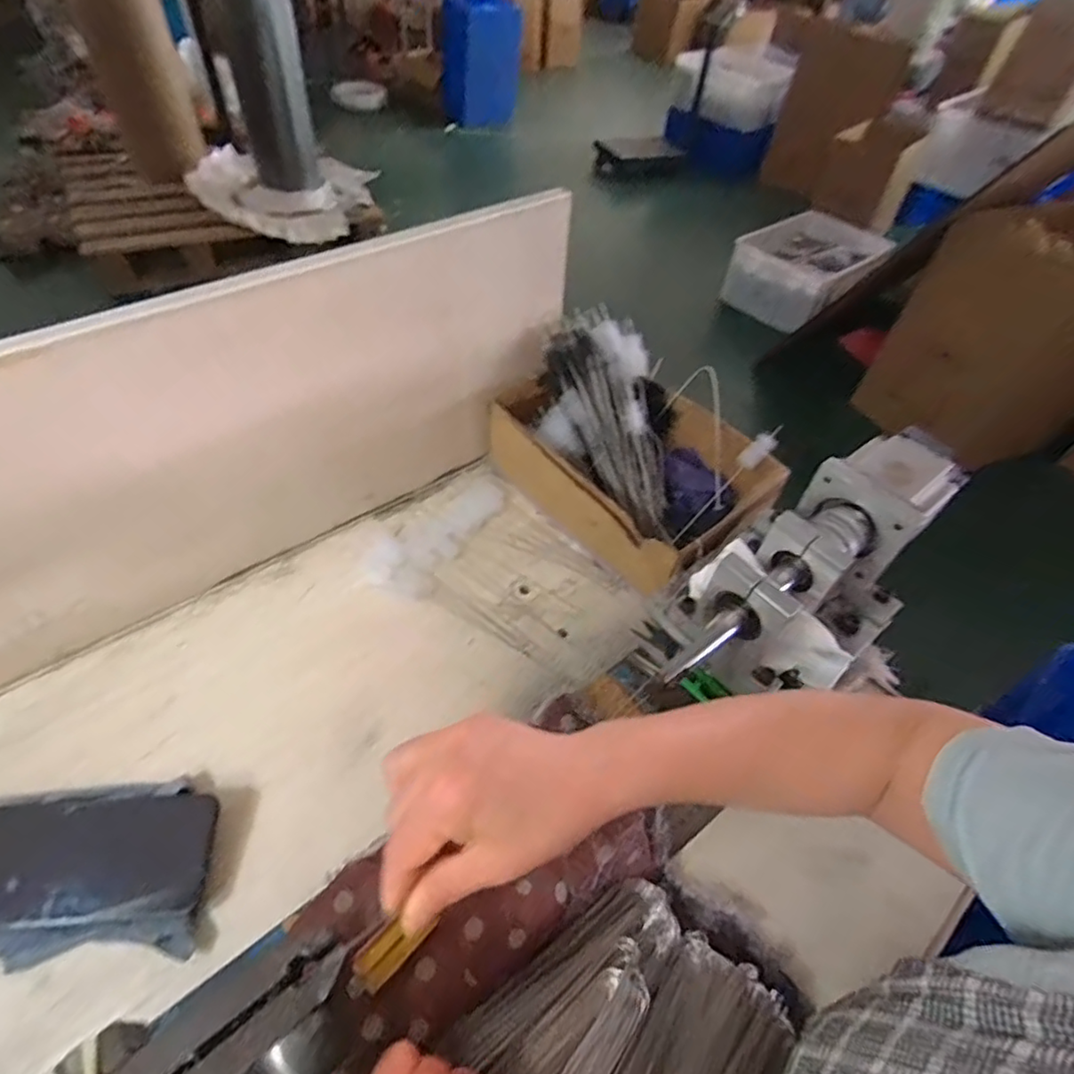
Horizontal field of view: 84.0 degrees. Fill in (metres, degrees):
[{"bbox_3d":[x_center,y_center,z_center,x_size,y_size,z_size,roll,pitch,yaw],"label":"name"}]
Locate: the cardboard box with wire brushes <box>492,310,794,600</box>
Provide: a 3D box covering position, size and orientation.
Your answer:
[{"bbox_3d":[0.102,-0.090,0.650,0.197,0.145,0.290,-31,59,-28],"label":"cardboard box with wire brushes"}]

